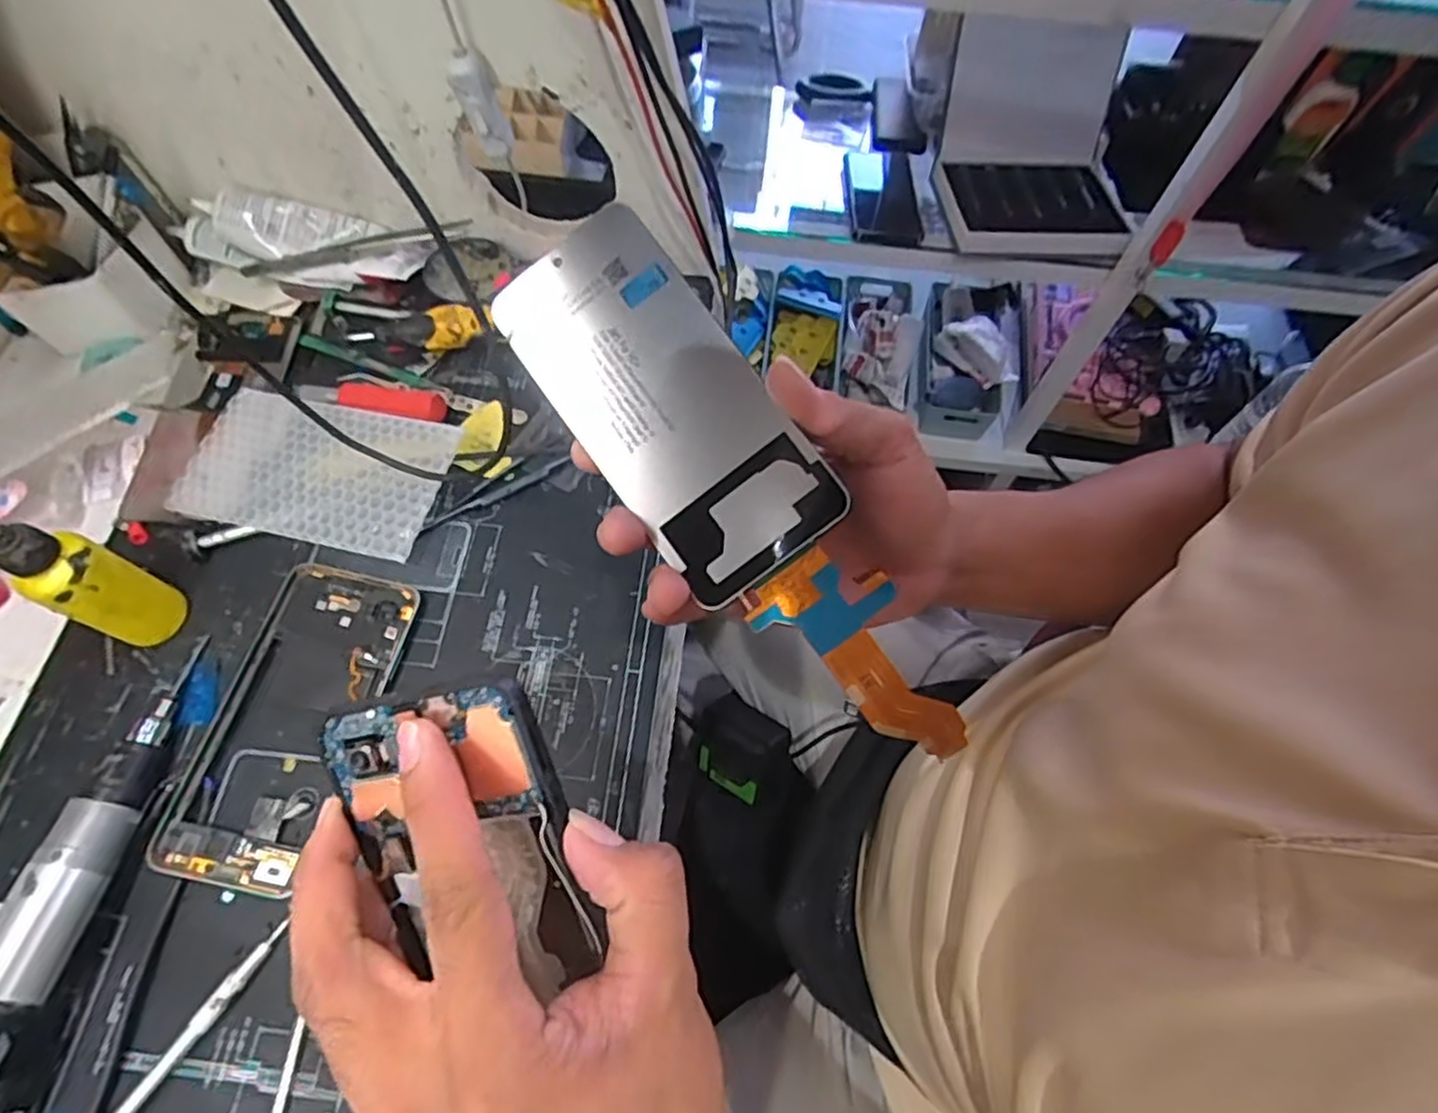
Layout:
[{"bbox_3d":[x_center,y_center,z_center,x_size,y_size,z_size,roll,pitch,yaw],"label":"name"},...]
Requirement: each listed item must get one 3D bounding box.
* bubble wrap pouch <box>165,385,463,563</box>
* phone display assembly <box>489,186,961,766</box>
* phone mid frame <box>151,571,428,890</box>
[{"bbox_3d":[-0.243,-0.055,0.430,0.166,0.009,0.090,11,69,13],"label":"bubble wrap pouch"},{"bbox_3d":[0.015,-0.029,0.294,0.083,0.034,0.260,-43,83,5],"label":"phone display assembly"},{"bbox_3d":[-0.229,0.086,0.387,0.079,0.009,0.165,12,65,4],"label":"phone mid frame"}]

